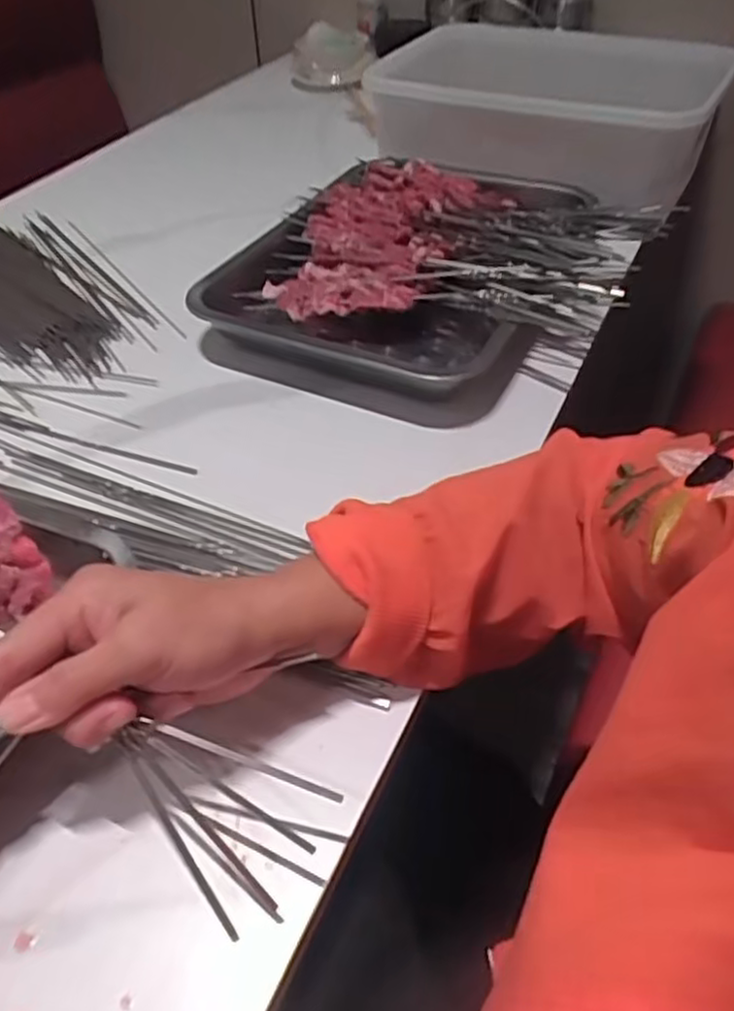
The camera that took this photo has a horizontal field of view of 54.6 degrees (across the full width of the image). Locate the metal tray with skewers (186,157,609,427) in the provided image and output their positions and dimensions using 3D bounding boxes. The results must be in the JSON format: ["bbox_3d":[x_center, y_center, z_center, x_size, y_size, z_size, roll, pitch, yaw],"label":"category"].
[{"bbox_3d":[0.054,-0.224,0.630,0.300,0.062,0.372,19,49,20],"label":"metal tray with skewers"}]

